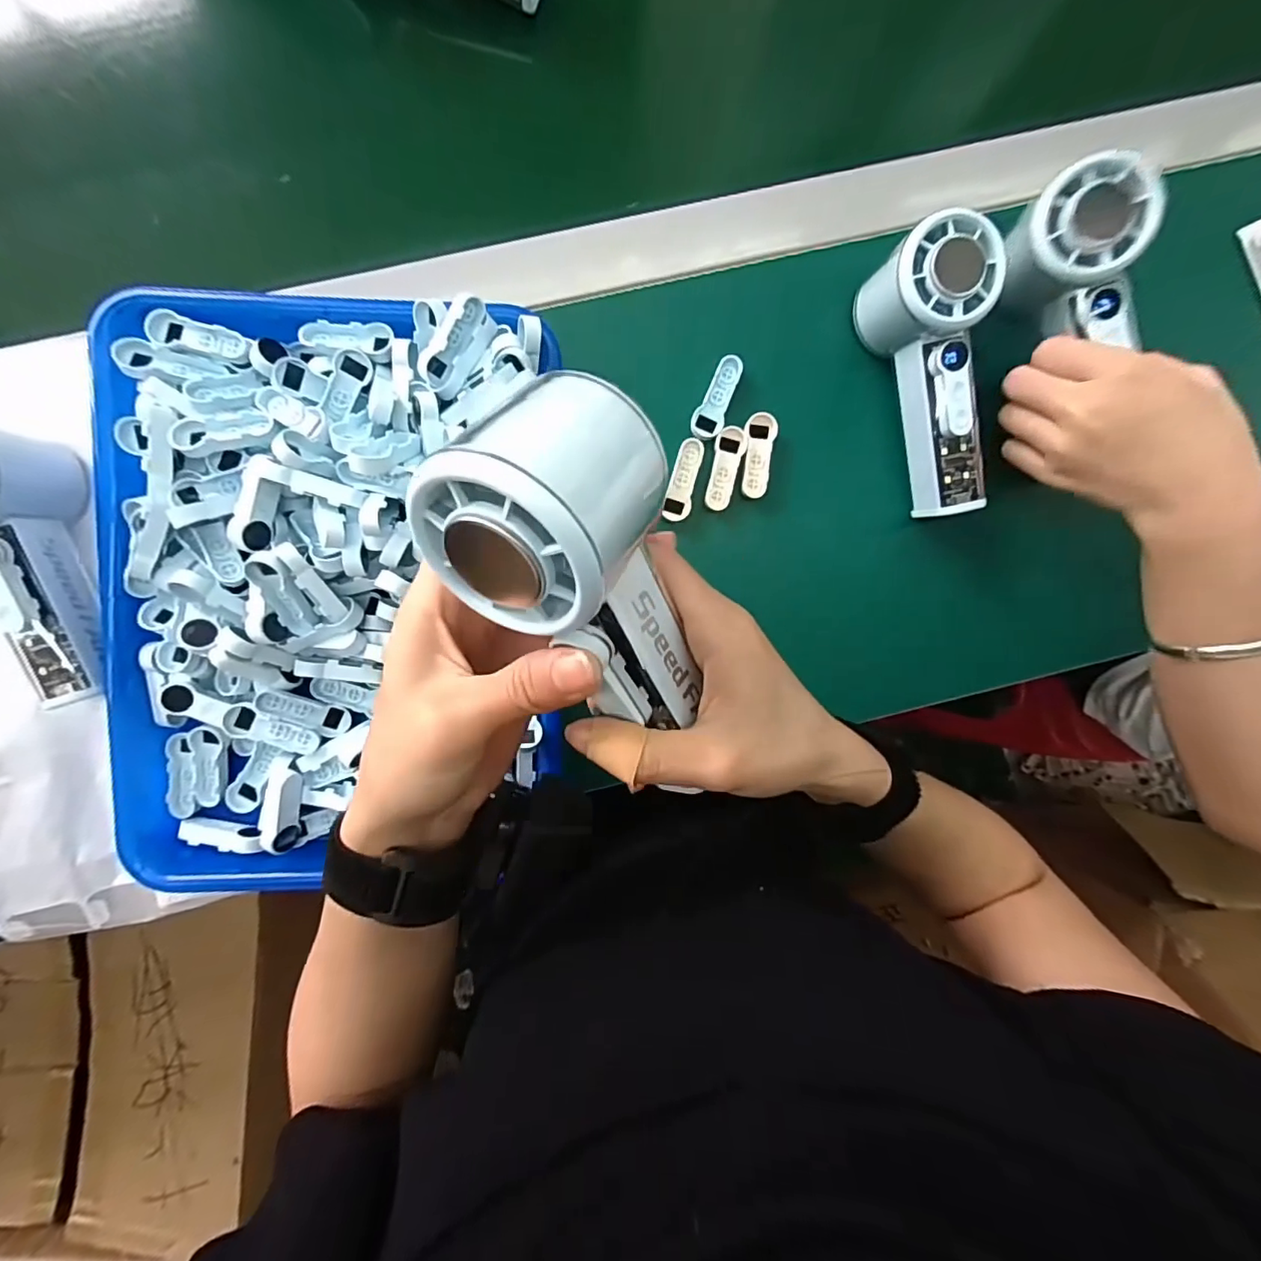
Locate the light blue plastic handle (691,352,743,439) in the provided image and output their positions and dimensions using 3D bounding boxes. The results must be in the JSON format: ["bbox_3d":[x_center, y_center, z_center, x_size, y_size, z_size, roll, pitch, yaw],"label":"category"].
[{"bbox_3d":[0.053,-0.142,0.333,0.018,0.004,0.051,22,92,-4],"label":"light blue plastic handle"}]

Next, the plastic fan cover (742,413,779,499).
[{"bbox_3d":[0.079,-0.108,0.338,0.019,0.010,0.050,7,93,-4],"label":"plastic fan cover"}]

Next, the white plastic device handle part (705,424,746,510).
[{"bbox_3d":[0.057,-0.101,0.339,0.017,0.010,0.051,17,92,-4],"label":"white plastic device handle part"}]

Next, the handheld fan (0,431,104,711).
[{"bbox_3d":[-0.326,-0.033,0.289,0.051,0.059,0.149,-13,94,-2],"label":"handheld fan"}]

